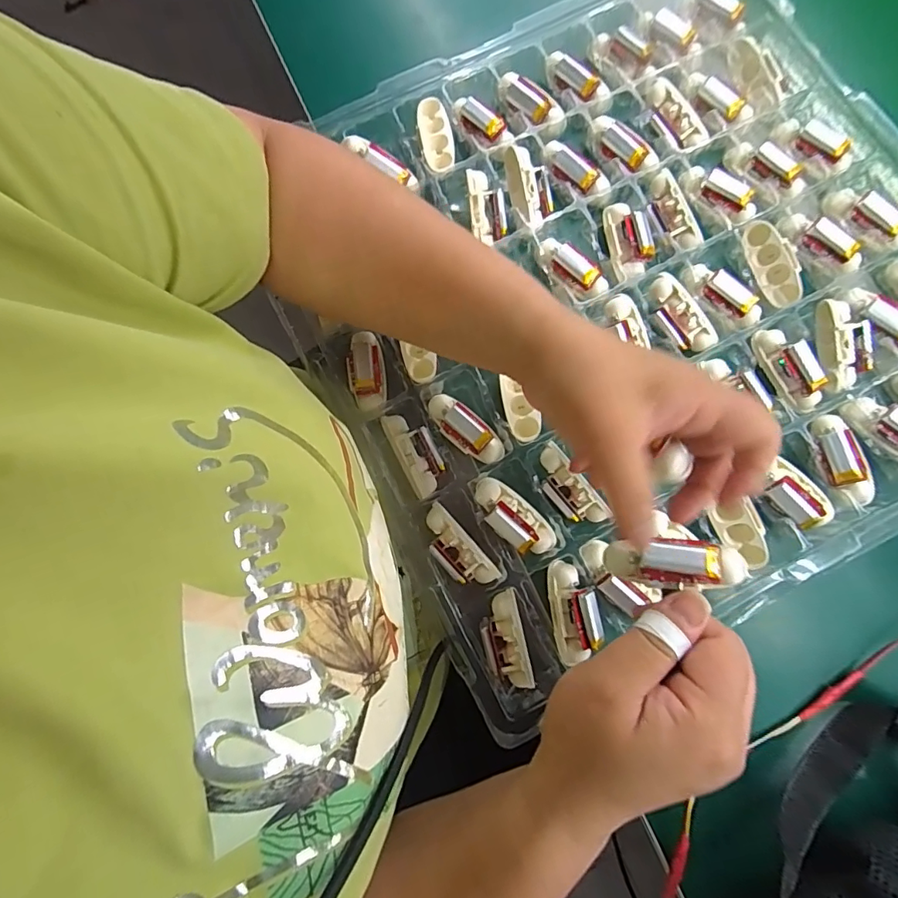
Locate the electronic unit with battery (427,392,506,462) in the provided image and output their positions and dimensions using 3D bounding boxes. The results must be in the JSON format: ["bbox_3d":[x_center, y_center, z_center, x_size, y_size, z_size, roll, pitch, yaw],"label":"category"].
[{"bbox_3d":[0.011,-0.015,0.349,0.063,0.020,0.024,39,82,7],"label":"electronic unit with battery"}]

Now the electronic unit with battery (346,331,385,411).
[{"bbox_3d":[-0.061,-0.055,0.357,0.025,0.018,0.057,-7,80,-1],"label":"electronic unit with battery"}]

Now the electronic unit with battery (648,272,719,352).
[{"bbox_3d":[0.168,-0.097,0.359,0.023,0.019,0.061,-40,82,-6],"label":"electronic unit with battery"}]

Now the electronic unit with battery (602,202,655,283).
[{"bbox_3d":[0.136,-0.158,0.371,0.030,0.016,0.062,-6,80,-1],"label":"electronic unit with battery"}]

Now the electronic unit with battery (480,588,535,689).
[{"bbox_3d":[0.035,0.123,0.315,0.026,0.016,0.062,-8,92,-1],"label":"electronic unit with battery"}]

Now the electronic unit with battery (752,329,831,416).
[{"bbox_3d":[0.241,-0.057,0.349,0.021,0.025,0.062,-21,80,-3],"label":"electronic unit with battery"}]

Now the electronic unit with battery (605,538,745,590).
[{"bbox_3d":[0.110,0.057,0.246,0.063,0.024,0.022,-5,78,30],"label":"electronic unit with battery"}]

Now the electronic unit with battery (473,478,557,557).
[{"bbox_3d":[0.044,0.046,0.334,0.064,0.018,0.031,44,83,8],"label":"electronic unit with battery"}]

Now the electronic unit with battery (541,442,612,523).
[{"bbox_3d":[0.081,0.027,0.337,0.023,0.016,0.060,-38,82,-6],"label":"electronic unit with battery"}]

